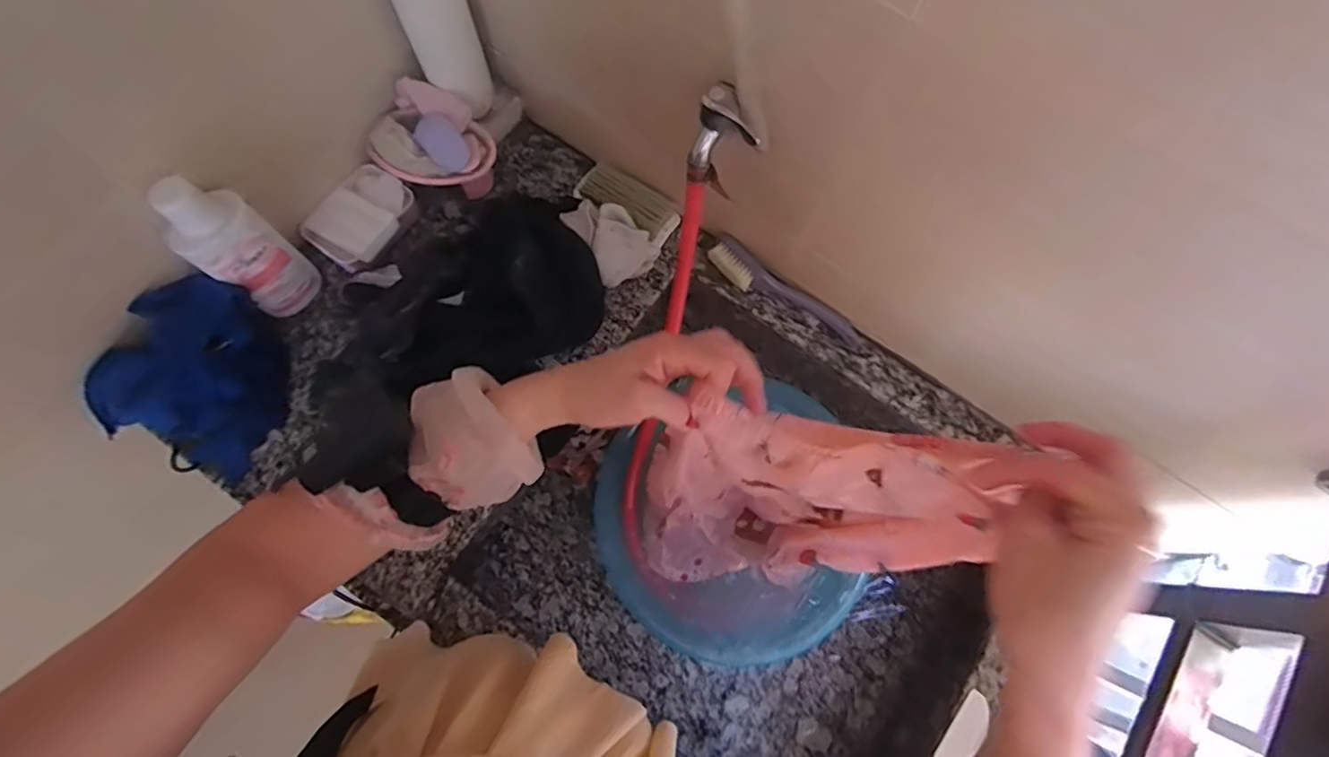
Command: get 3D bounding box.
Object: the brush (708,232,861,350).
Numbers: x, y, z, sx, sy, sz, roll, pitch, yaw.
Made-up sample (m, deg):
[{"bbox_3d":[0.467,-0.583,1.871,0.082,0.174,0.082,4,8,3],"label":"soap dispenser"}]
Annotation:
[{"bbox_3d":[0.154,-0.108,0.757,0.219,0.052,0.049,36,77,8],"label":"brush"}]

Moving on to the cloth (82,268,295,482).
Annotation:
[{"bbox_3d":[-0.506,-0.004,0.670,0.112,0.155,0.176,36,77,8],"label":"cloth"}]

